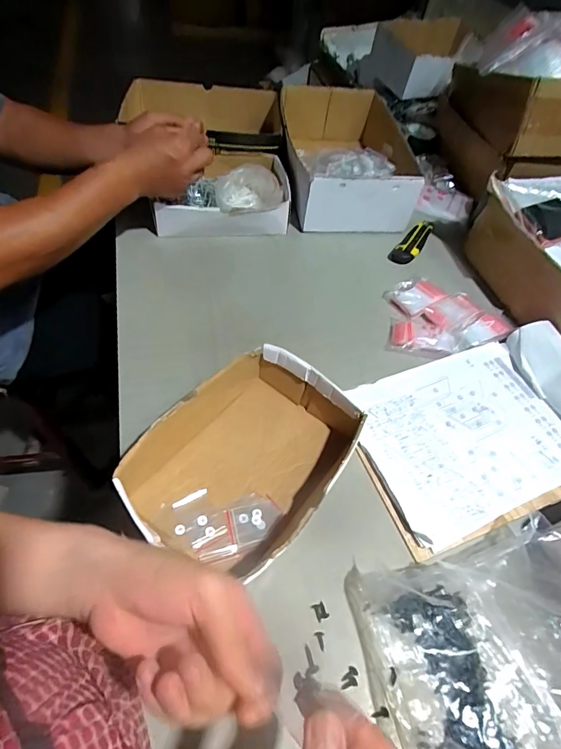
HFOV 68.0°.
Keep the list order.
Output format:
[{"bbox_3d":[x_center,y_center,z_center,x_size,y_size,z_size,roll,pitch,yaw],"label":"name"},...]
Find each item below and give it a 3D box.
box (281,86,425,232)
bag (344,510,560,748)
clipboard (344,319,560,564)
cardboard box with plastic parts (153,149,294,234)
[{"bbox_3d":[0.121,-0.404,0.780,0.231,0.125,0.292,-2,56,-6],"label":"box"},{"bbox_3d":[0.200,0.253,0.348,0.222,0.097,0.228,-8,55,-14],"label":"bag"},{"bbox_3d":[0.262,0.066,0.538,0.338,0.037,0.221,-19,57,-13],"label":"clipboard"},{"bbox_3d":[-0.098,-0.319,0.727,0.222,0.080,0.170,2,55,-4],"label":"cardboard box with plastic parts"}]

